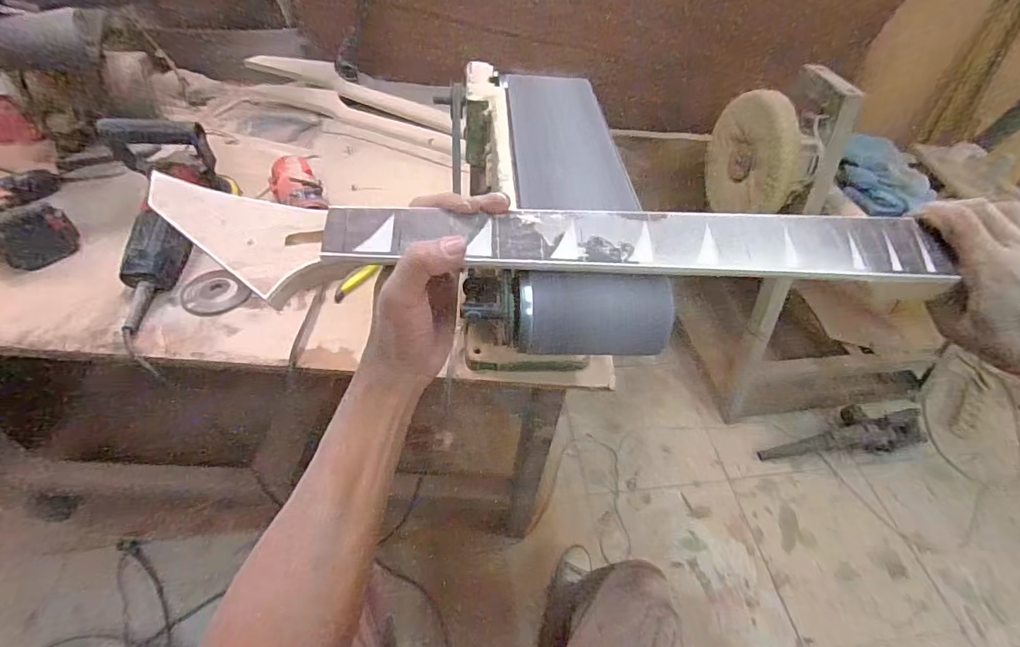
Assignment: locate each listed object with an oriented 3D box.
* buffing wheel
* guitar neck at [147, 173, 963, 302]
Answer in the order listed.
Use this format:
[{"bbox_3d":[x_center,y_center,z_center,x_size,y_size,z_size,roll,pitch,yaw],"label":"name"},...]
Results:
[{"bbox_3d":[0.504,-0.348,0.997,0.049,0.243,0.255,-2,48,-8],"label":"buffing wheel"},{"bbox_3d":[0.026,-0.062,0.342,0.576,0.028,0.083,1,48,-2],"label":"guitar neck"}]

